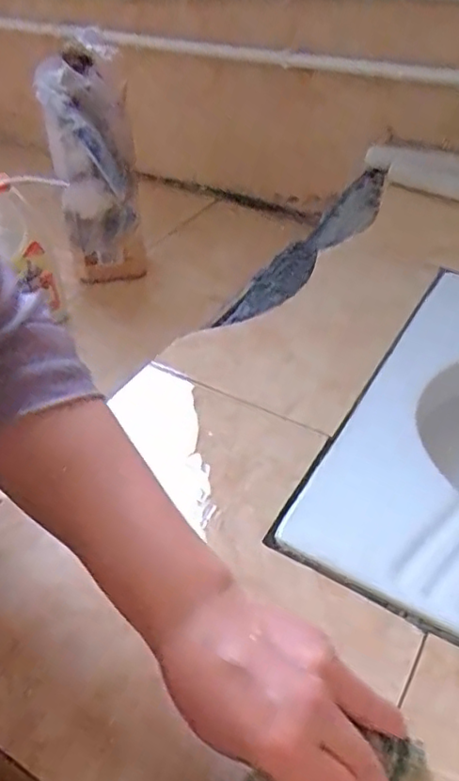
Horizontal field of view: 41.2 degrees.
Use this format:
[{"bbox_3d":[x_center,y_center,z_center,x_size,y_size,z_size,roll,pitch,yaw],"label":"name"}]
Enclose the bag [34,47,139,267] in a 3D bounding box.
[{"bbox_3d":[-0.197,-0.319,0.884,0.114,0.280,0.075,-9,42,-7],"label":"bag"}]

